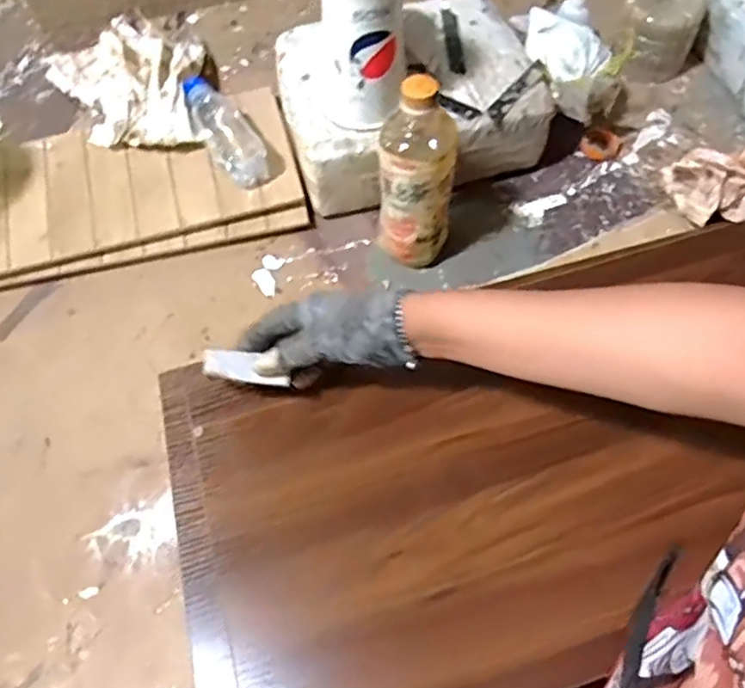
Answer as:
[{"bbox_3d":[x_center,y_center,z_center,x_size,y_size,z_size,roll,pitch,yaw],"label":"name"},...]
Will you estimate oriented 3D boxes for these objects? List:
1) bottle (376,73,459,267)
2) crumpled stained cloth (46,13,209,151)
[{"bbox_3d":[0.041,-0.151,0.601,0.069,0.202,0.067,5,63,6],"label":"bottle"},{"bbox_3d":[-0.275,-0.314,0.762,0.182,0.051,0.272,-27,52,-13],"label":"crumpled stained cloth"}]

